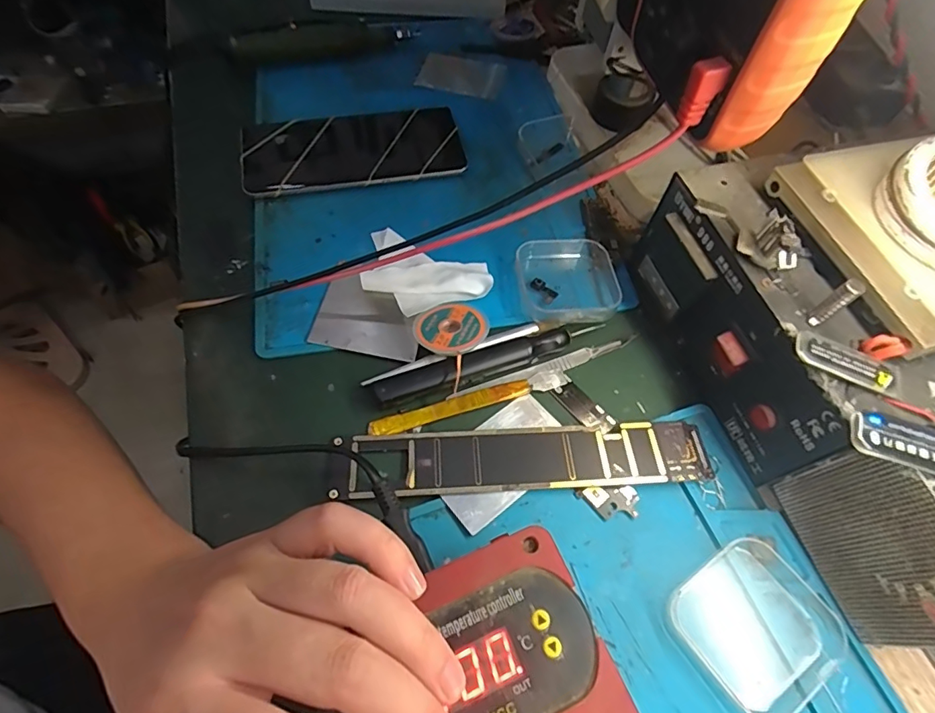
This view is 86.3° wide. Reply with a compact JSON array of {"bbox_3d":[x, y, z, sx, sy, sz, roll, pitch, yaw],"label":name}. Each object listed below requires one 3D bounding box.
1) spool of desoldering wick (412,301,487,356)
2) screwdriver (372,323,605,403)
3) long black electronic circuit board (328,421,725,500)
[{"bbox_3d":[-0.010,-0.017,0.304,0.041,0.006,0.041,-2,47,2],"label":"spool of desoldering wick"},{"bbox_3d":[0.015,0.002,0.300,0.141,0.014,0.015,-16,63,-11],"label":"screwdriver"},{"bbox_3d":[0.031,0.057,0.275,0.203,0.006,0.034,-1,62,-3],"label":"long black electronic circuit board"}]

